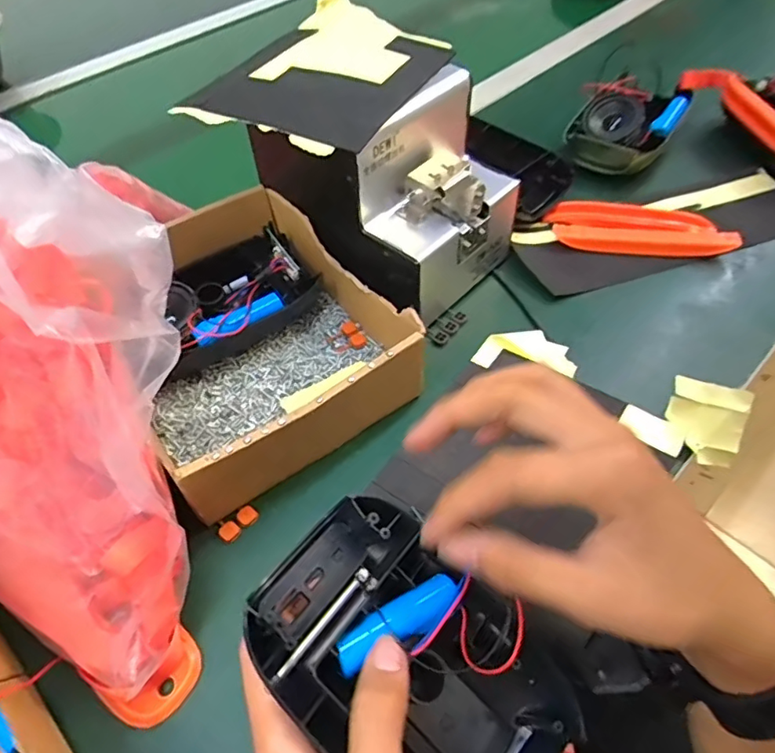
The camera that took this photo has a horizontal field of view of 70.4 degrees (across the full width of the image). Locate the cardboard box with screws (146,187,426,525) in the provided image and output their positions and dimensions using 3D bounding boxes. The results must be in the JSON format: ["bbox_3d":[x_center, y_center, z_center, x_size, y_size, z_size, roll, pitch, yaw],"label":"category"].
[{"bbox_3d":[-0.101,-0.034,0.396,0.171,0.064,0.211,-33,58,-20],"label":"cardboard box with screws"}]

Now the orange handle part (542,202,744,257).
[{"bbox_3d":[0.225,-0.133,0.491,0.153,0.013,0.053,3,53,5],"label":"orange handle part"}]

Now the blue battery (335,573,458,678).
[{"bbox_3d":[0.004,0.114,0.255,0.063,0.014,0.018,-19,53,-30],"label":"blue battery"}]

